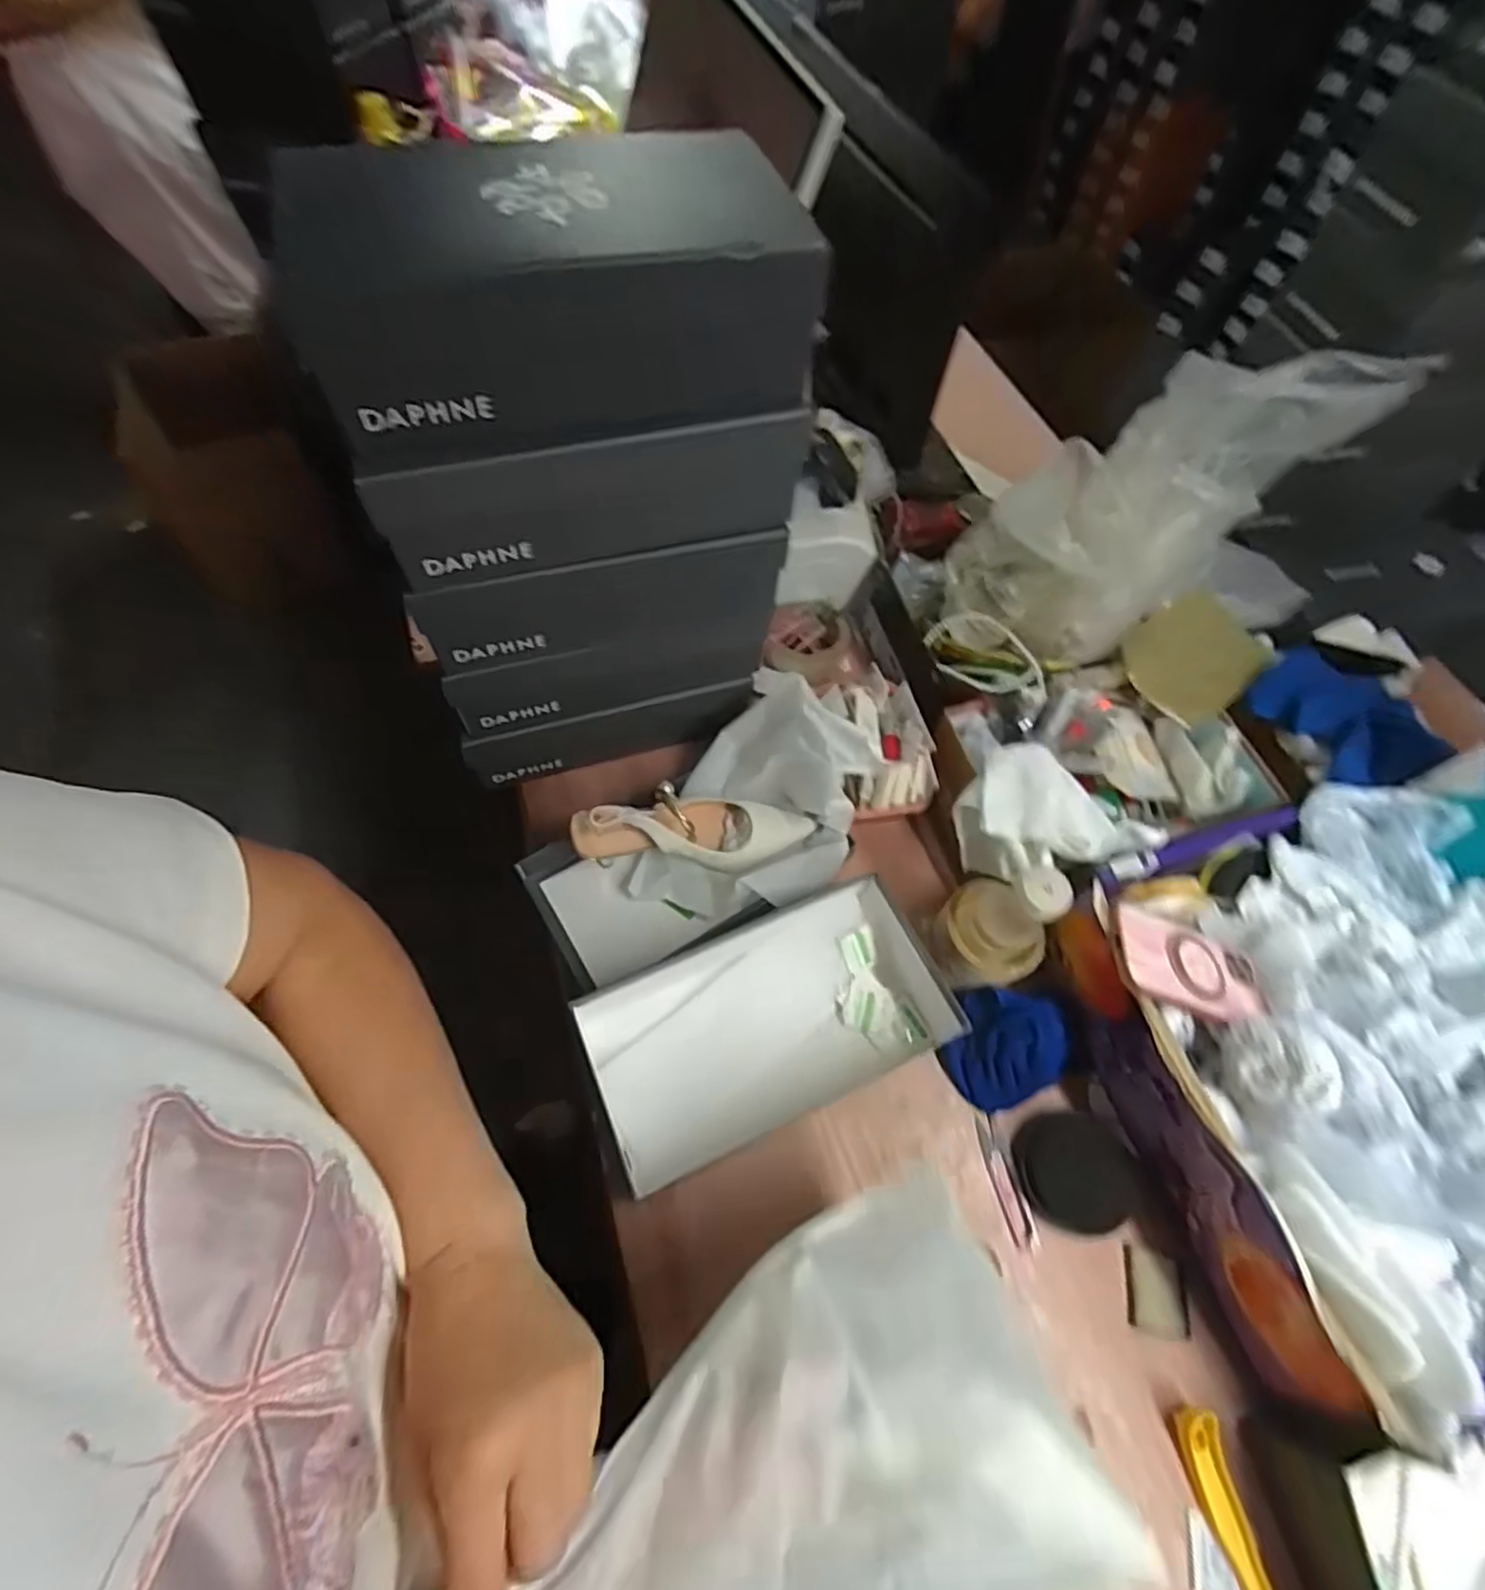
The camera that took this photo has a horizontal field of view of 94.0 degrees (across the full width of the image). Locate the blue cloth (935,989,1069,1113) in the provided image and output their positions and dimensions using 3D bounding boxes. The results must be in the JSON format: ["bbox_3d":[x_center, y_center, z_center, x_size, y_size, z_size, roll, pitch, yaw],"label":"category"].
[{"bbox_3d":[0.236,0.227,0.617,0.102,0.058,0.100,25,63,10],"label":"blue cloth"}]

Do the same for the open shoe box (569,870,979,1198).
[{"bbox_3d":[0.019,0.209,0.623,0.303,0.114,0.162,-20,65,-14],"label":"open shoe box"}]

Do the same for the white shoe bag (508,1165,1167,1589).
[{"bbox_3d":[0.023,0.331,0.342,0.311,0.082,0.187,-4,60,-23],"label":"white shoe bag"}]

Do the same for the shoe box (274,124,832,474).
[{"bbox_3d":[-0.120,-0.319,0.434,0.293,0.101,0.169,-15,64,-12],"label":"shoe box"}]

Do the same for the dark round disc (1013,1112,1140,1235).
[{"bbox_3d":[0.279,0.317,0.582,0.089,0.014,0.089,-6,65,13],"label":"dark round disc"}]

